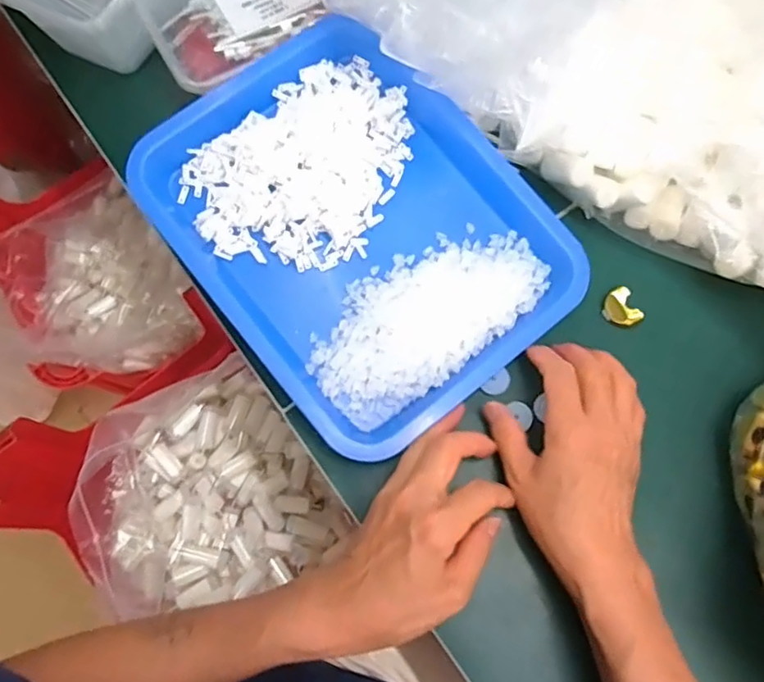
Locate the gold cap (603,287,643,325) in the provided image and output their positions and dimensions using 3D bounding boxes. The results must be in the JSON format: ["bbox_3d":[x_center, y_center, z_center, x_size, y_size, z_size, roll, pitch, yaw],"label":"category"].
[{"bbox_3d":[0.170,-0.024,0.426,0.019,0.016,0.027,-27,77,-8],"label":"gold cap"}]

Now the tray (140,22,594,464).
[{"bbox_3d":[-0.016,-0.084,0.434,0.230,0.029,0.286,-40,79,-11],"label":"tray"}]

